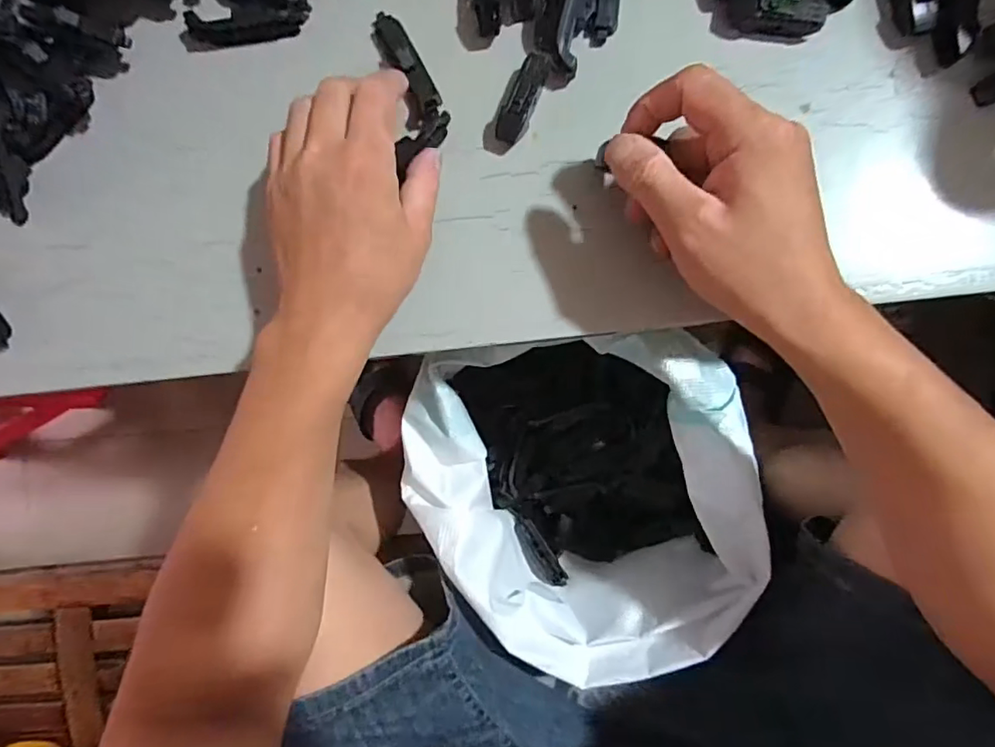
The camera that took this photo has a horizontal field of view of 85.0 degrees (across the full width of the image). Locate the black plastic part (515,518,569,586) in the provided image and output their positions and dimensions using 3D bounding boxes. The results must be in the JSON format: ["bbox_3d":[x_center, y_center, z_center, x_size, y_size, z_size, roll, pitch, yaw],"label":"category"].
[{"bbox_3d":[0.038,0.169,0.510,0.025,0.007,0.071,-32,86,4],"label":"black plastic part"}]

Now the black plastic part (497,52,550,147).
[{"bbox_3d":[0.016,-0.165,0.327,0.017,0.014,0.052,25,91,6],"label":"black plastic part"}]

